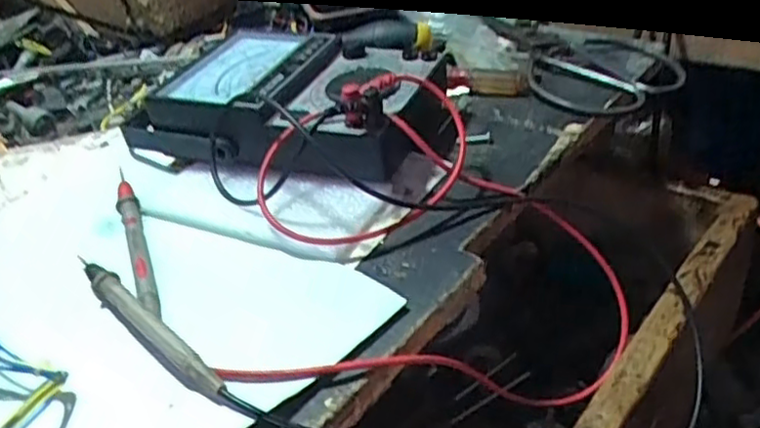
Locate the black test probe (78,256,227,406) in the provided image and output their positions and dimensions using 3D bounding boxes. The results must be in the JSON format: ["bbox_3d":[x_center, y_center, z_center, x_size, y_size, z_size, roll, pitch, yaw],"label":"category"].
[{"bbox_3d":[-0.109,0.052,0.325,0.013,0.011,0.129,-32,41,-31],"label":"black test probe"}]

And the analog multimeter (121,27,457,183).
[{"bbox_3d":[-0.052,-0.067,0.437,0.192,0.064,0.114,12,39,26],"label":"analog multimeter"}]

